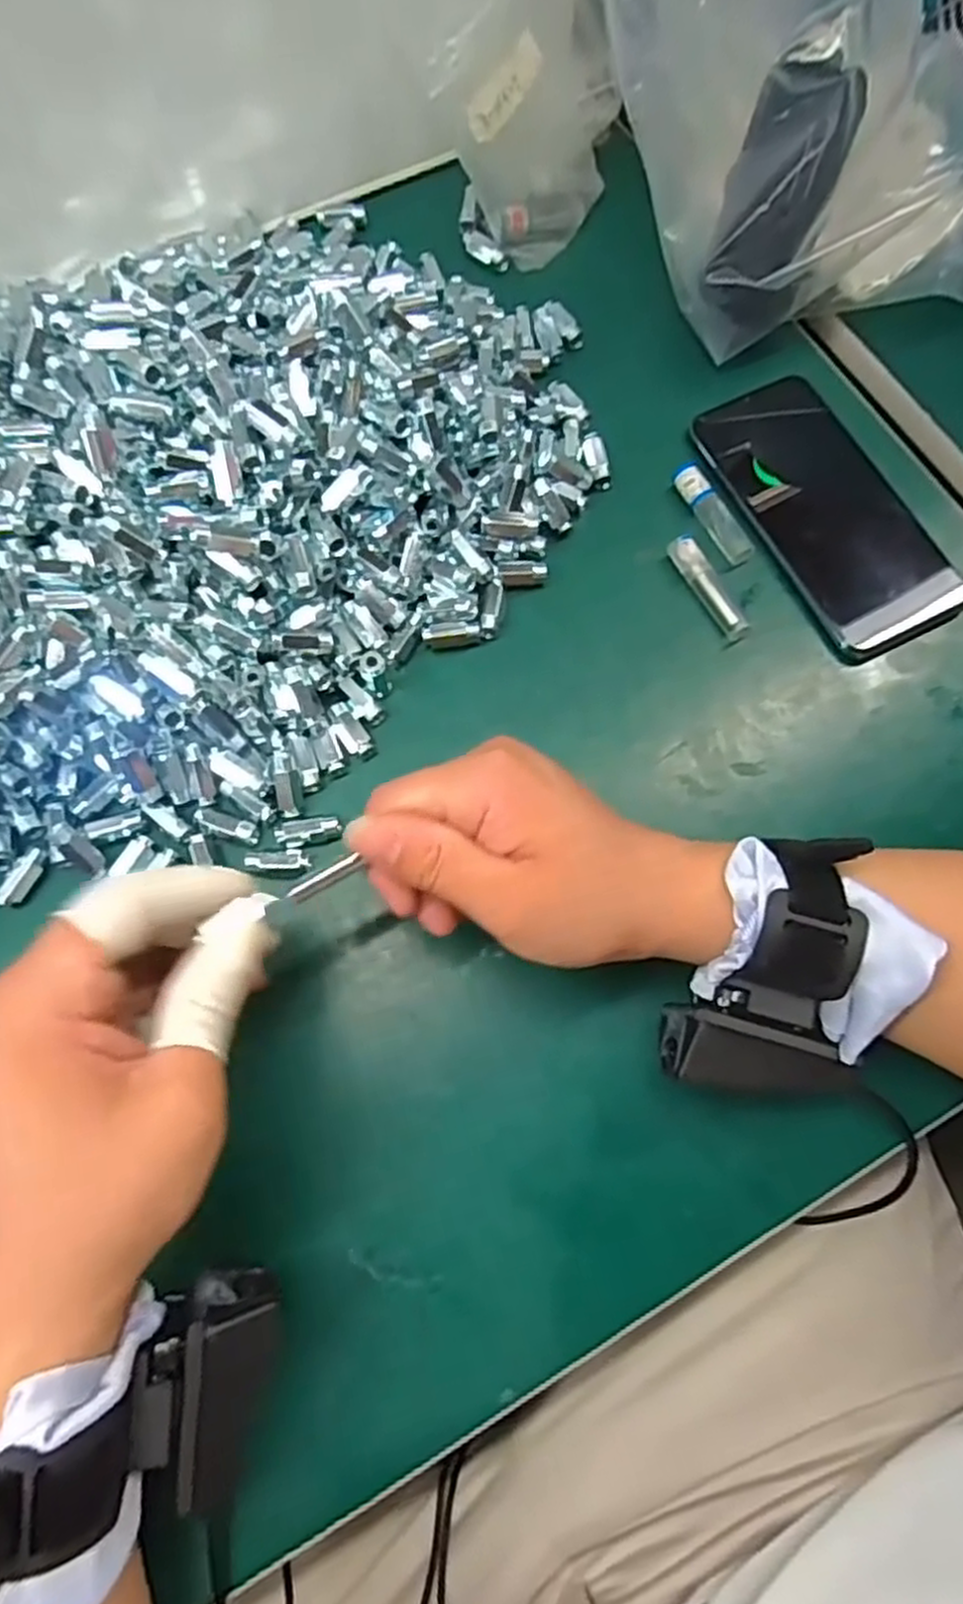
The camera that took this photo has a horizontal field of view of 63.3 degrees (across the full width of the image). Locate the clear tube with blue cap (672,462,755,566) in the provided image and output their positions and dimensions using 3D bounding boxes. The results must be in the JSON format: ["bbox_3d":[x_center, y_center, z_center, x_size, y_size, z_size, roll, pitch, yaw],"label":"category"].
[{"bbox_3d":[0.116,-0.146,0.391,0.015,0.009,0.059,-28,77,-9],"label":"clear tube with blue cap"}]

